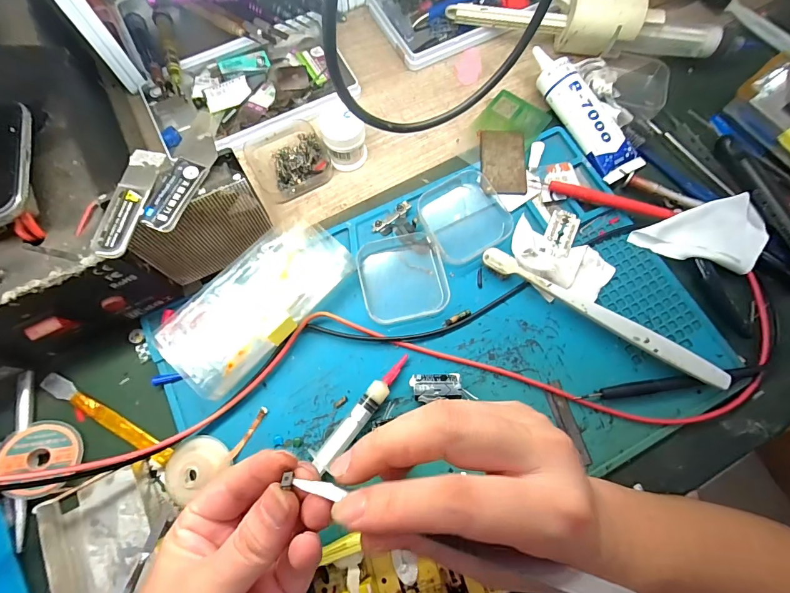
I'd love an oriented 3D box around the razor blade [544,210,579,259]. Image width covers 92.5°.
[{"bbox_3d":[0.133,-0.052,0.301,0.021,0.004,0.046,22,74,6],"label":"razor blade"}]

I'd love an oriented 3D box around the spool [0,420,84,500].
[{"bbox_3d":[-0.231,0.106,0.247,0.045,0.011,0.045,7,69,-18],"label":"spool"}]

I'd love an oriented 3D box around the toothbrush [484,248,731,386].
[{"bbox_3d":[0.147,0.015,0.276,0.182,0.018,0.015,31,75,8],"label":"toothbrush"}]

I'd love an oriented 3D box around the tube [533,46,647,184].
[{"bbox_3d":[0.163,-0.160,0.321,0.040,0.027,0.130,-27,75,-8],"label":"tube"}]

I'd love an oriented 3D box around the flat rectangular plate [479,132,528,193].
[{"bbox_3d":[0.091,-0.113,0.318,0.038,0.004,0.060,3,73,0],"label":"flat rectangular plate"}]

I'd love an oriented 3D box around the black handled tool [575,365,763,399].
[{"bbox_3d":[0.197,0.061,0.266,0.138,0.013,0.008,-8,73,-3],"label":"black handled tool"}]

